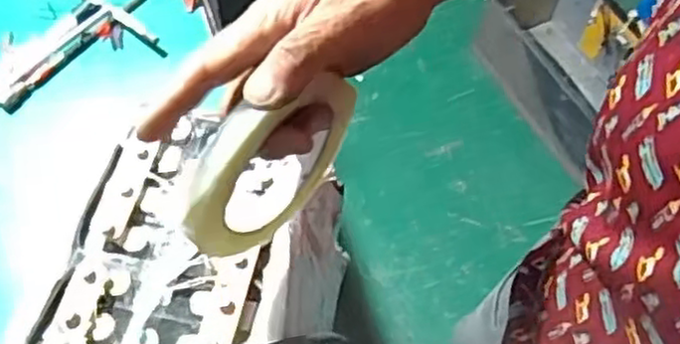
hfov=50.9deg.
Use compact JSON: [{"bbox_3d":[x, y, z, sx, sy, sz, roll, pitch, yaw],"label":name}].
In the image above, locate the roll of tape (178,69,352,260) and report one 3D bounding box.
[{"bbox_3d":[-0.041,-0.005,0.407,0.120,0.094,0.028,-39,69,-24],"label":"roll of tape"}]

